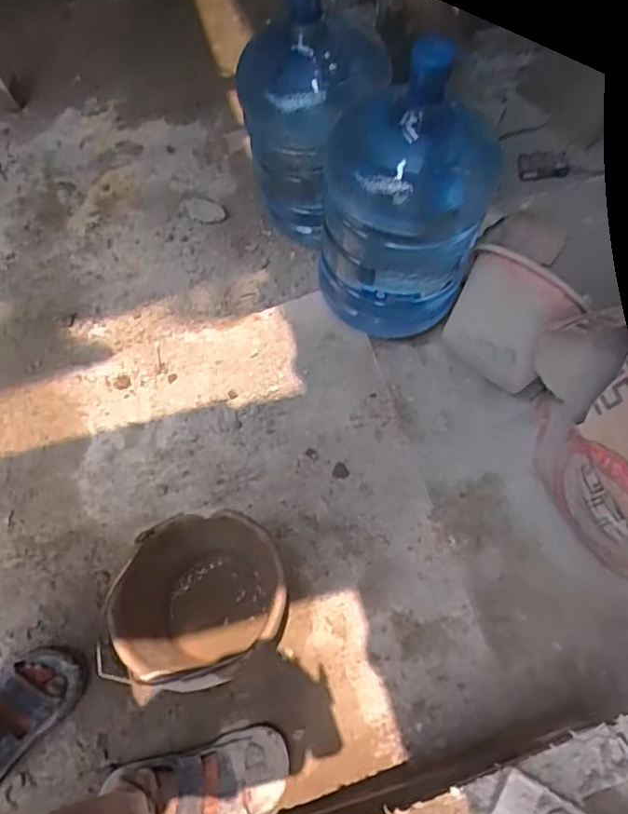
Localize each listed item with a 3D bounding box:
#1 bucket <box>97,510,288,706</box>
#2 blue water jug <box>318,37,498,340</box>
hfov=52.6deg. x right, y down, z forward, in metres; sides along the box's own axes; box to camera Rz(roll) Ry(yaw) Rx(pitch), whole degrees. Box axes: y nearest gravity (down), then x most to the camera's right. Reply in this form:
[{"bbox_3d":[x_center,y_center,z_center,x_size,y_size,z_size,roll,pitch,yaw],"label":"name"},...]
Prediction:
[{"bbox_3d":[-0.166,0.298,0.953,0.243,0.177,0.229,-2,65,4],"label":"bucket"},{"bbox_3d":[0.138,-0.341,1.033,0.263,0.448,0.248,-3,65,3],"label":"blue water jug"}]

